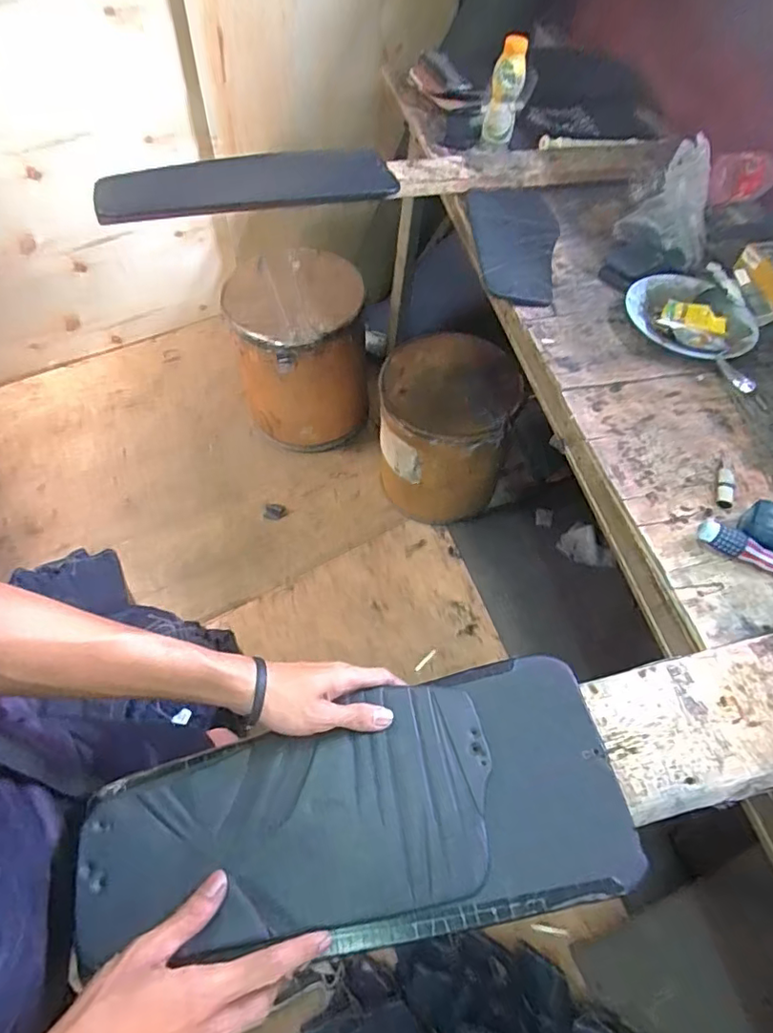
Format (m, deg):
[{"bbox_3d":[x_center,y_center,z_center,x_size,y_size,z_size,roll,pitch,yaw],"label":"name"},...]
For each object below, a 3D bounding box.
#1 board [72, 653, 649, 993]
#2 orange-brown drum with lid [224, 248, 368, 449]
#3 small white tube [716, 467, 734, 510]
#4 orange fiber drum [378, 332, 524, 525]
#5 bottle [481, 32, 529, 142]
[{"bbox_3d":[-0.019,0.243,0.460,0.427,0.022,0.185,-8,58,-10],"label":"board"},{"bbox_3d":[-0.254,-0.455,1.660,0.358,0.520,0.355,-11,58,-9],"label":"orange-brown drum with lid"},{"bbox_3d":[0.419,-0.035,0.682,0.017,0.014,0.066,20,58,10],"label":"small white tube"},{"bbox_3d":[0.159,-0.226,1.547,0.353,0.448,0.317,7,57,2],"label":"orange fiber drum"},{"bbox_3d":[0.223,-0.797,1.043,0.059,0.161,0.049,8,57,3],"label":"bottle"}]

